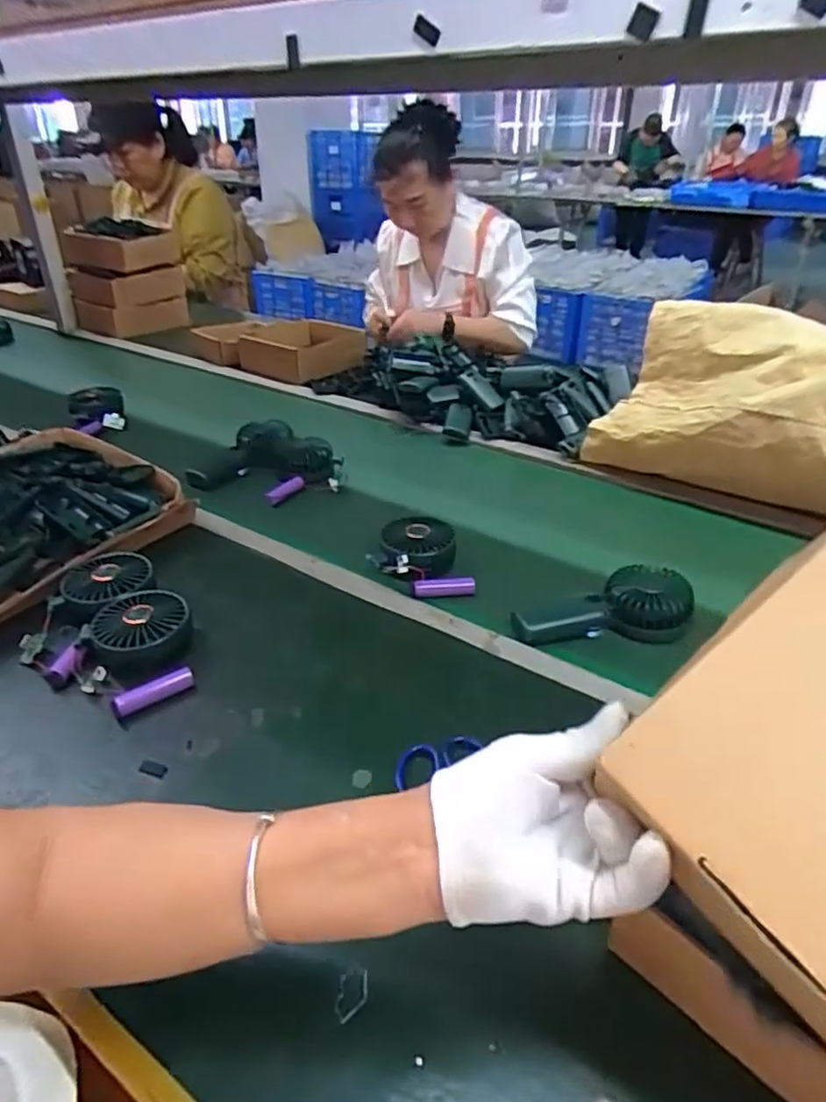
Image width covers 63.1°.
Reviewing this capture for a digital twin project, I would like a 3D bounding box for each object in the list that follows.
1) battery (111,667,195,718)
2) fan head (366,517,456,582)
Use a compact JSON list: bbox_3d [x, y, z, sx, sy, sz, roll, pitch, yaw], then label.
[{"bbox_3d":[-0.231,0.124,0.600,0.070,0.016,0.016,-22,38,-31],"label":"battery"},{"bbox_3d":[-0.001,0.002,0.762,0.083,0.043,0.099,24,39,33],"label":"fan head"}]

